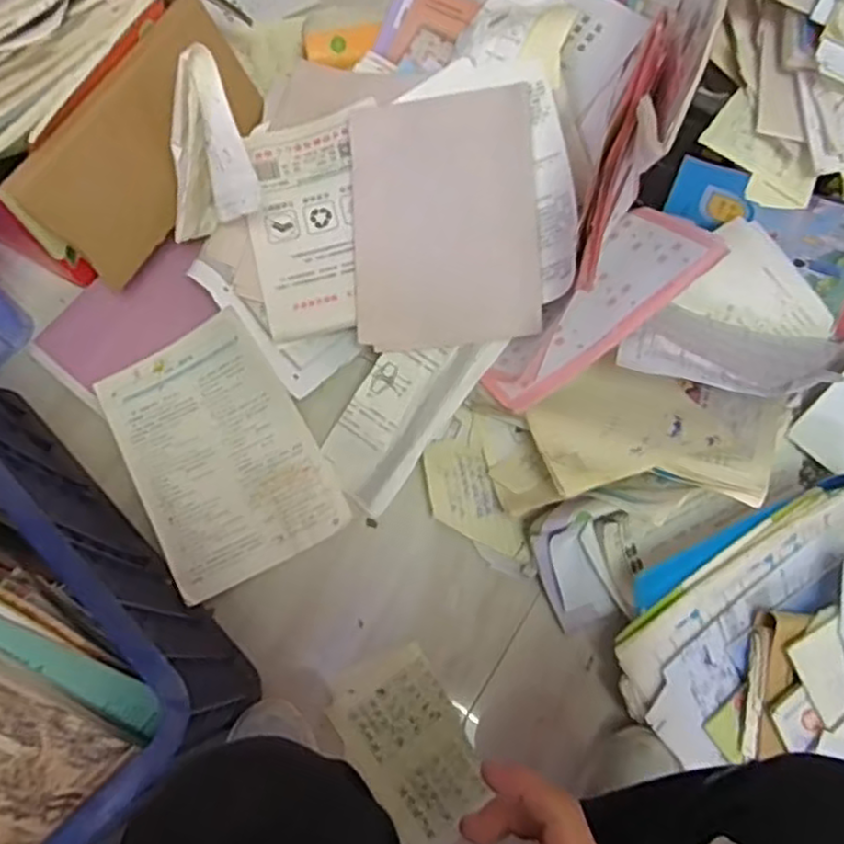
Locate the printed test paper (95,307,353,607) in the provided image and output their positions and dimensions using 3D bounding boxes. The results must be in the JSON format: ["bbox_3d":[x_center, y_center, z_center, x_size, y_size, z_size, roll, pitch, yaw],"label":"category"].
[{"bbox_3d":[-0.230,0.030,0.802,0.201,0.061,0.279,-28,74,-9],"label":"printed test paper"}]

